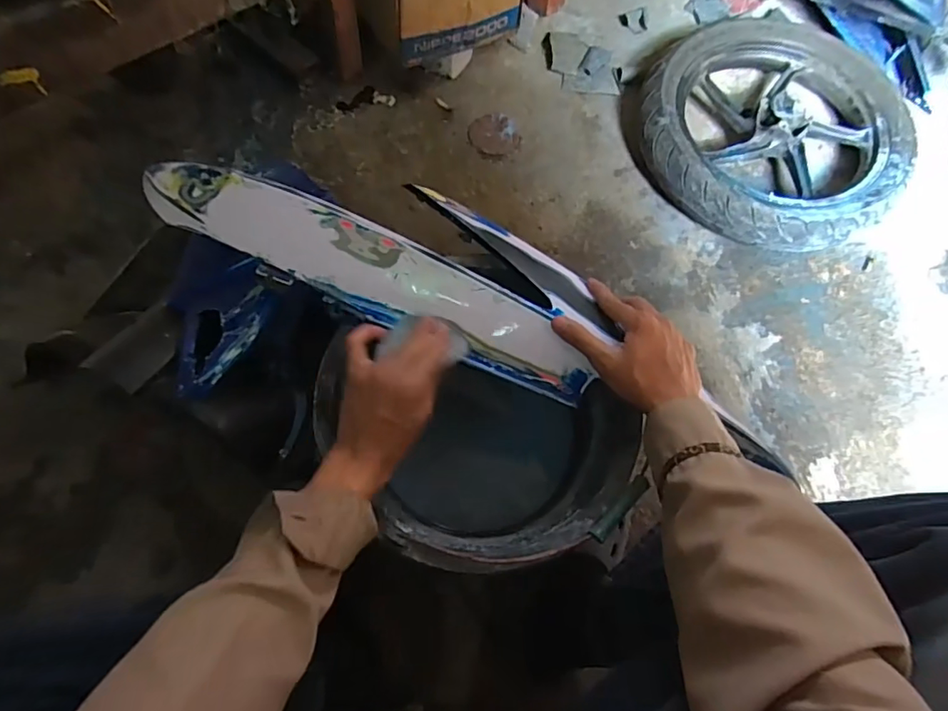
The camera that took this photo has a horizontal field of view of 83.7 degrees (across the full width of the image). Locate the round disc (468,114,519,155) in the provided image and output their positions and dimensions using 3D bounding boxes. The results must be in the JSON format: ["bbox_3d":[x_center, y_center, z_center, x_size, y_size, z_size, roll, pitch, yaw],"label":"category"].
[{"bbox_3d":[0.038,-0.417,0.984,0.094,0.021,0.096,2,61,-4],"label":"round disc"}]

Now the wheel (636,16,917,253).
[{"bbox_3d":[0.534,-0.401,0.960,0.449,0.093,0.462,1,69,-3],"label":"wheel"}]

